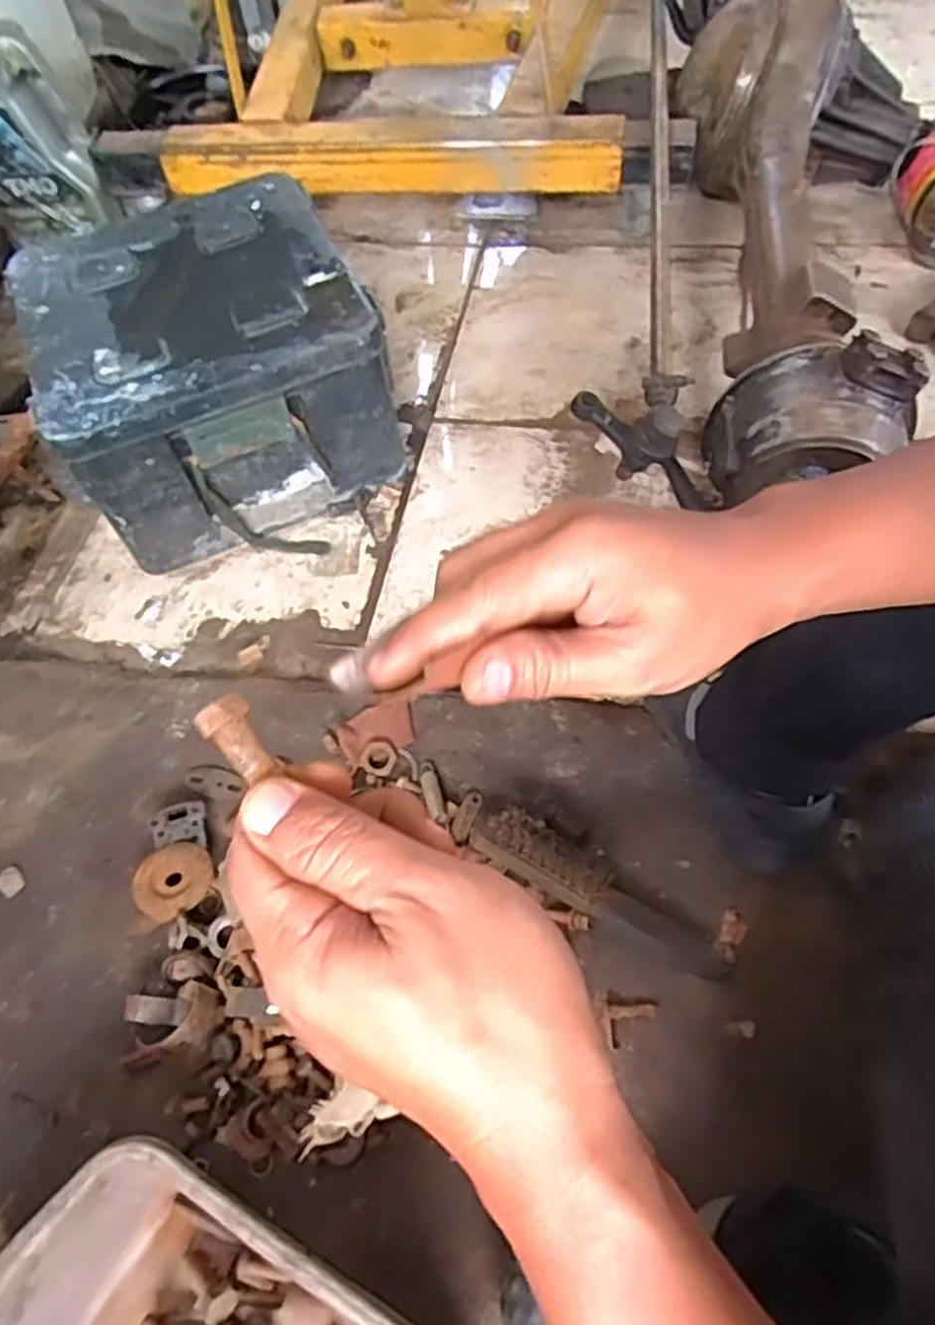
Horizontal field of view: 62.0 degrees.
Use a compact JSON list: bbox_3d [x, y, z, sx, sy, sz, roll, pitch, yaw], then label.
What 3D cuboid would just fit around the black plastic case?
[{"bbox_3d":[-0.304,-0.347,0.961,0.360,0.231,0.369,-21,60,-8],"label":"black plastic case"}]

